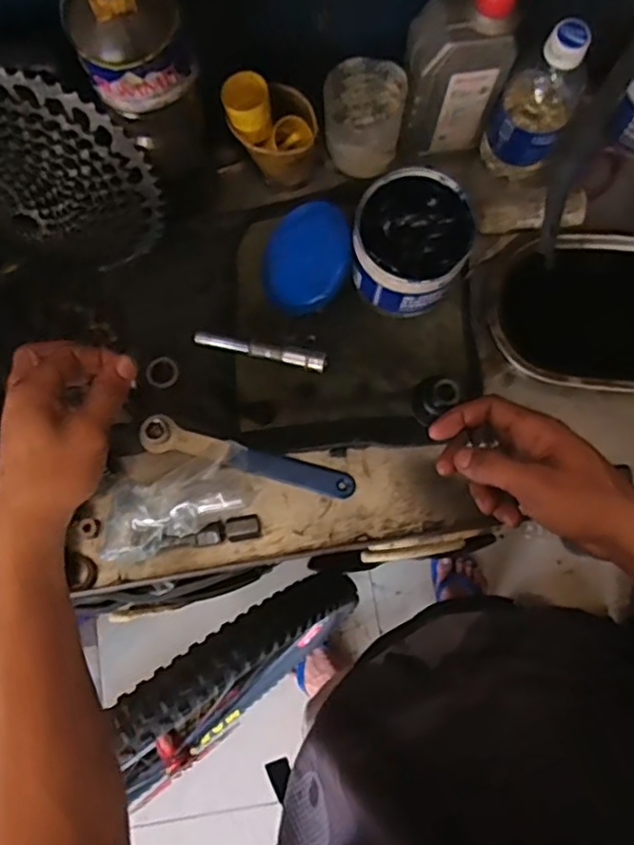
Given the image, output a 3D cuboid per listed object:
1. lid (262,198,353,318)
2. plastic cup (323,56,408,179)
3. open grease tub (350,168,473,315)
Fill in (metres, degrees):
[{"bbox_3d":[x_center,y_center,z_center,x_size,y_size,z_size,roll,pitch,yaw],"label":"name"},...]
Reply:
[{"bbox_3d":[-0.009,-0.151,0.591,0.095,0.009,0.086,-22,93,29],"label":"lid"},{"bbox_3d":[0.042,-0.279,0.596,0.071,0.088,0.059,5,78,2],"label":"plastic cup"},{"bbox_3d":[0.081,-0.156,0.574,0.094,0.086,0.099,0,78,1],"label":"open grease tub"}]

